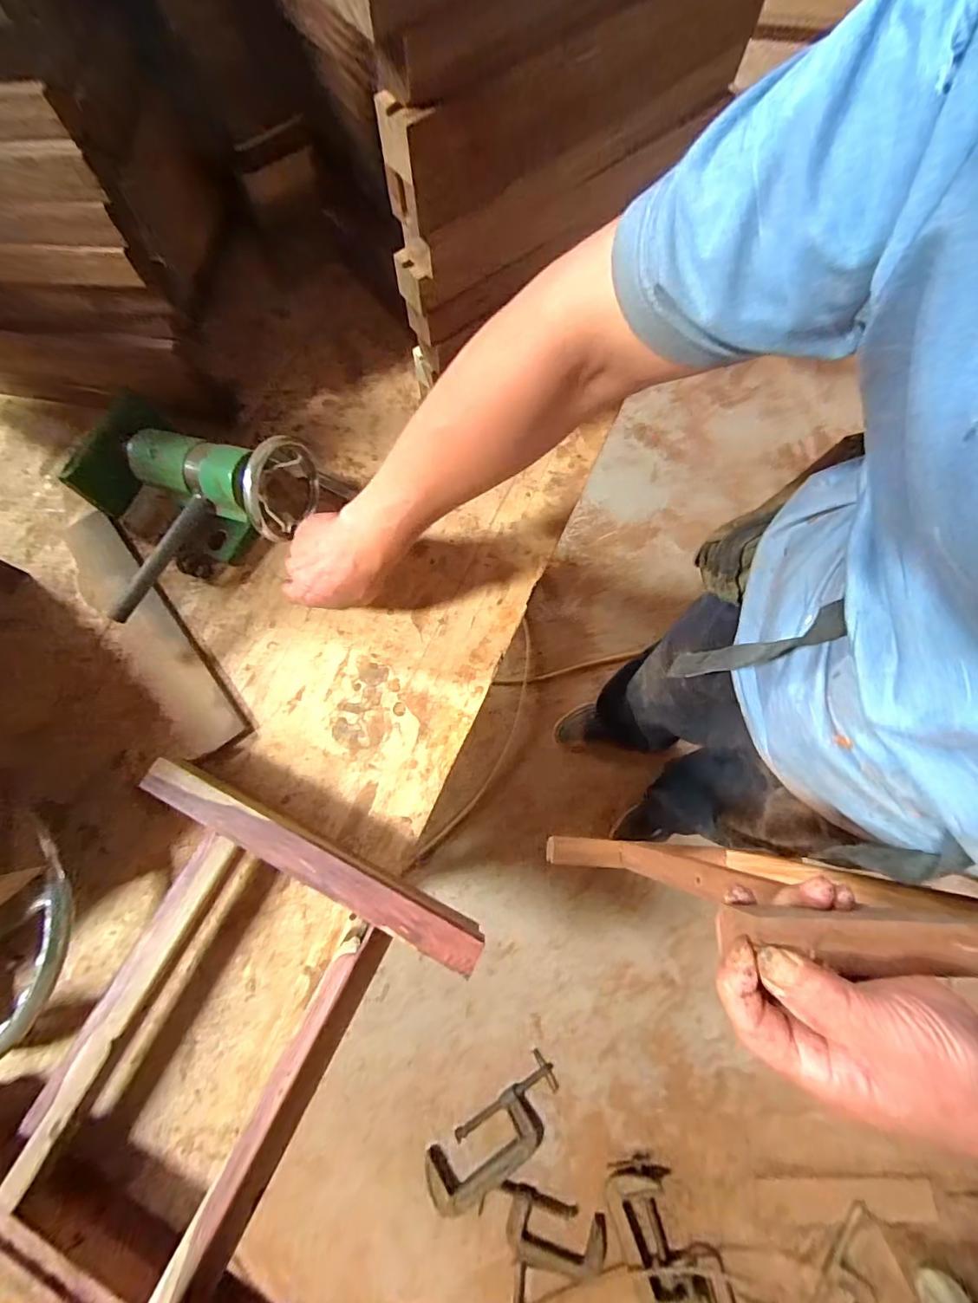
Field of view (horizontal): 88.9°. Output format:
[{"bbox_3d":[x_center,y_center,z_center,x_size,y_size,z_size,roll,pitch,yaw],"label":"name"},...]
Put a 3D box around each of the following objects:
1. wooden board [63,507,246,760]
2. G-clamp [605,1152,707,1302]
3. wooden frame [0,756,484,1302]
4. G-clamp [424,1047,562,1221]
[{"bbox_3d":[-0.365,-0.022,0.527,0.069,0.027,0.306,-38,80,-10],"label":"wooden board"},{"bbox_3d":[0.327,1.174,1.007,0.140,0.027,0.241,-12,76,-4],"label":"G-clamp"},{"bbox_3d":[-0.224,0.309,0.409,0.321,0.069,0.333,27,77,5],"label":"wooden frame"},{"bbox_3d":[0.017,1.018,1.039,0.325,0.033,0.132,-34,79,-9],"label":"G-clamp"}]

